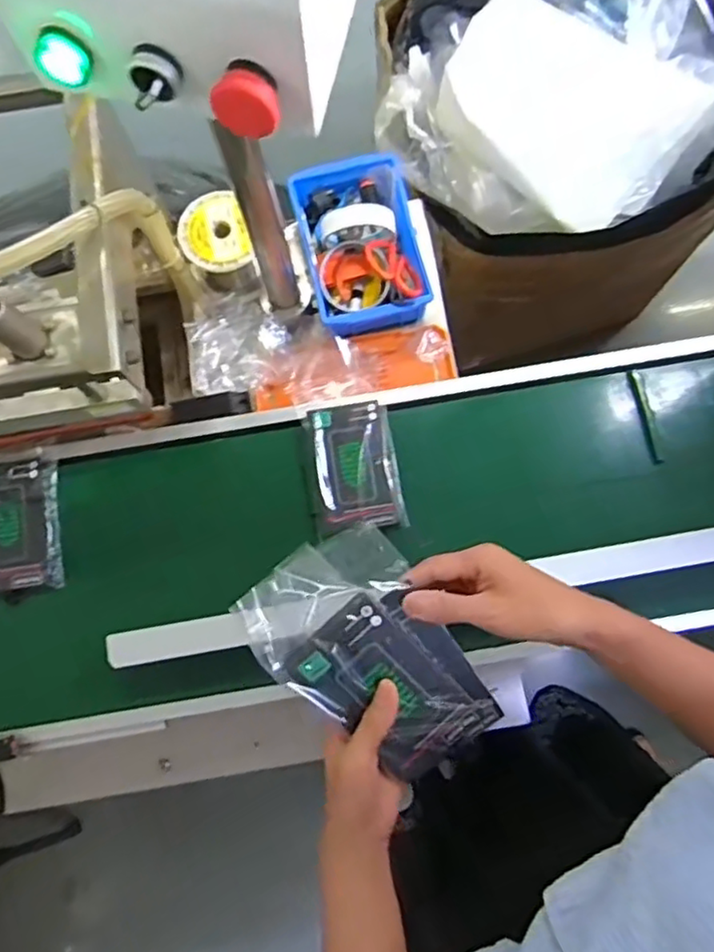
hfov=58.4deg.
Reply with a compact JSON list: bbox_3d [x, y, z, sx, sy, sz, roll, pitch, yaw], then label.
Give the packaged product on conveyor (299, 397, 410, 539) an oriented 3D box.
[{"bbox_3d":[-0.006,-0.011,0.671,0.094,0.024,0.137,-10,78,-1],"label":"packaged product on conveyor"}]

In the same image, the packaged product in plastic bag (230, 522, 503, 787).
[{"bbox_3d":[0.012,0.133,0.454,0.117,0.028,0.184,-35,95,-9],"label":"packaged product in plastic bag"}]

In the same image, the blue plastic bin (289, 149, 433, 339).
[{"bbox_3d":[0.004,-0.286,0.782,0.139,0.063,0.214,-14,78,-2],"label":"blue plastic bin"}]

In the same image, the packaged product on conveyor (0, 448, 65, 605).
[{"bbox_3d":[-0.358,0.051,0.666,0.093,0.024,0.149,-9,78,-1],"label":"packaged product on conveyor"}]

